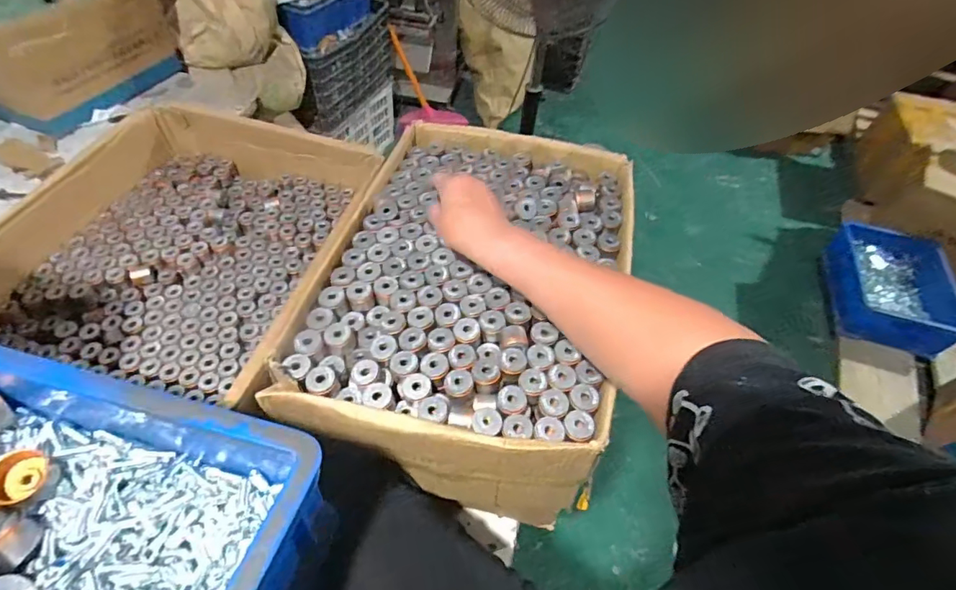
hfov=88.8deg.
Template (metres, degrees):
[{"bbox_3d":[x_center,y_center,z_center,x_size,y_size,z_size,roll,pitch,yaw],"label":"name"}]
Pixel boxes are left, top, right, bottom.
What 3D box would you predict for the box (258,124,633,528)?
[{"bbox_3d":[-0.003,0.019,0.630,0.322,0.210,0.449,11,52,4],"label":"box"}]

